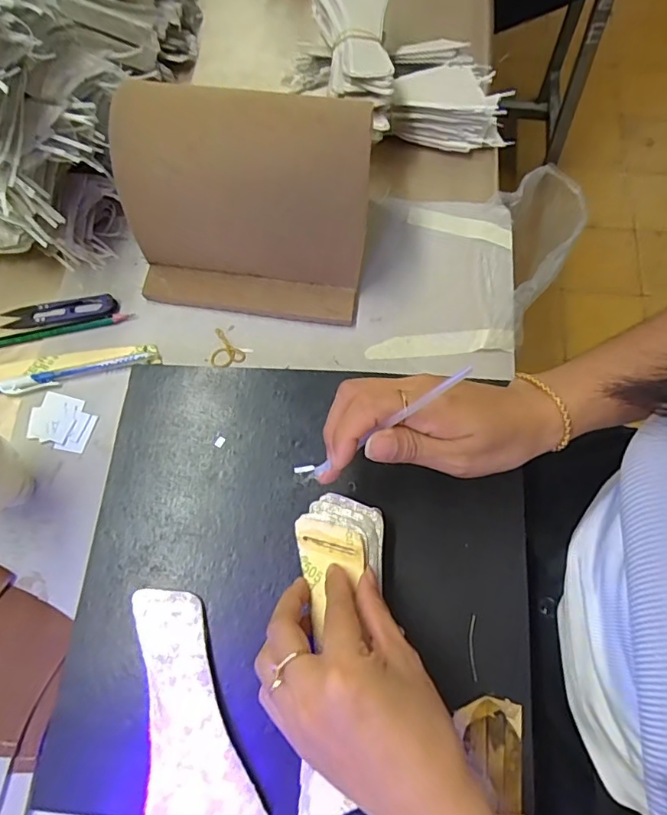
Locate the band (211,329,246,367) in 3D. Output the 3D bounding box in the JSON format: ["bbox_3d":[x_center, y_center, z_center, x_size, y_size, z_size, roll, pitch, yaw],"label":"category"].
[{"bbox_3d":[-0.094,-0.048,0.434,0.026,0.004,0.037,-43,76,-13],"label":"band"}]

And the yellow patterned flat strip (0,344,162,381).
[{"bbox_3d":[-0.246,-0.032,0.434,0.198,0.004,0.022,-10,71,-3],"label":"yellow patterned flat strip"}]

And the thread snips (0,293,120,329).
[{"bbox_3d":[-0.240,-0.083,0.451,0.102,0.007,0.024,-5,71,-2],"label":"thread snips"}]

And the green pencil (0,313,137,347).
[{"bbox_3d":[-0.245,-0.065,0.444,0.147,0.005,0.011,-11,71,-4],"label":"green pencil"}]

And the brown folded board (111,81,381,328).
[{"bbox_3d":[-0.069,-0.149,0.399,0.183,0.162,0.033,6,46,1],"label":"brown folded board"}]

